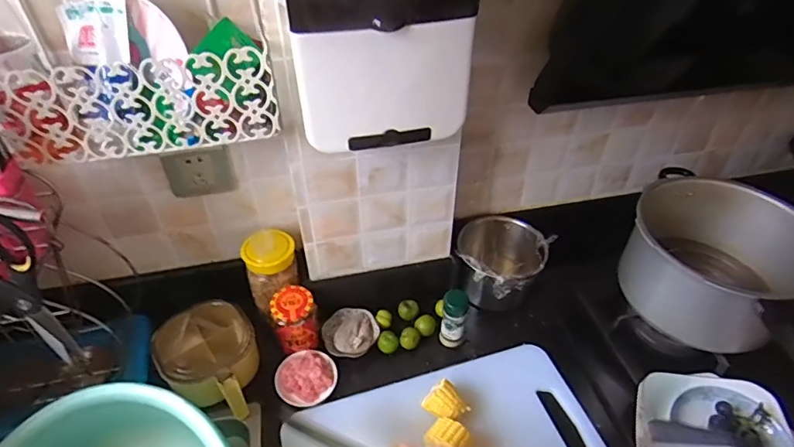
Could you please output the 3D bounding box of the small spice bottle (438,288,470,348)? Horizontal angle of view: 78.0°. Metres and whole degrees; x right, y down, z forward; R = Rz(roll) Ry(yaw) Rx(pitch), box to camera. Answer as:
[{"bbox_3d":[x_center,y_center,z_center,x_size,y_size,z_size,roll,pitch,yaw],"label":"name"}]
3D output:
[{"bbox_3d":[0.094,0.161,0.815,0.041,0.105,0.039,8,42,10],"label":"small spice bottle"}]

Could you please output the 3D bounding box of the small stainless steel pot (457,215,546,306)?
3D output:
[{"bbox_3d":[0.188,0.074,0.906,0.151,0.112,0.160,0,41,0],"label":"small stainless steel pot"}]

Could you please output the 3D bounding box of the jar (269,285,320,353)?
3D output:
[{"bbox_3d":[-0.163,0.155,0.795,0.067,0.089,0.065,0,41,0],"label":"jar"}]

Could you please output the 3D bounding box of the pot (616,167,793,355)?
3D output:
[{"bbox_3d":[0.486,0.060,0.760,0.248,0.150,0.255,0,41,0],"label":"pot"}]

